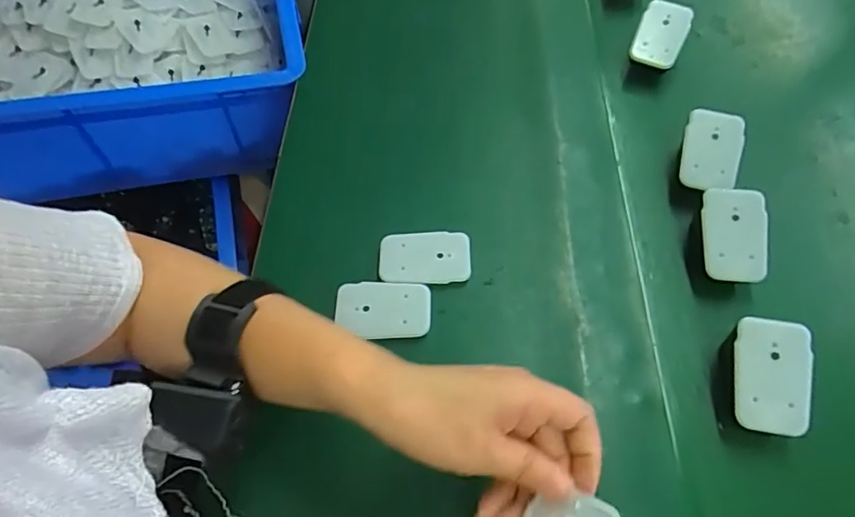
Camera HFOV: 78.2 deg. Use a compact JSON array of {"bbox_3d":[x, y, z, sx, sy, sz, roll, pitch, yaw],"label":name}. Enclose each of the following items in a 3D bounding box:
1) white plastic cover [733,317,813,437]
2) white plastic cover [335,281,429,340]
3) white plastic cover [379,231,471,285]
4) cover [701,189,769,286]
[{"bbox_3d":[0.212,0.072,0.324,0.043,0.004,0.068,5,81,8],"label":"white plastic cover"},{"bbox_3d":[-0.032,0.037,0.384,0.068,0.004,0.042,2,63,1],"label":"white plastic cover"},{"bbox_3d":[-0.002,-0.001,0.407,0.069,0.005,0.041,0,63,0],"label":"white plastic cover"},{"bbox_3d":[0.222,-0.018,0.381,0.044,0.007,0.067,3,82,8],"label":"cover"}]

